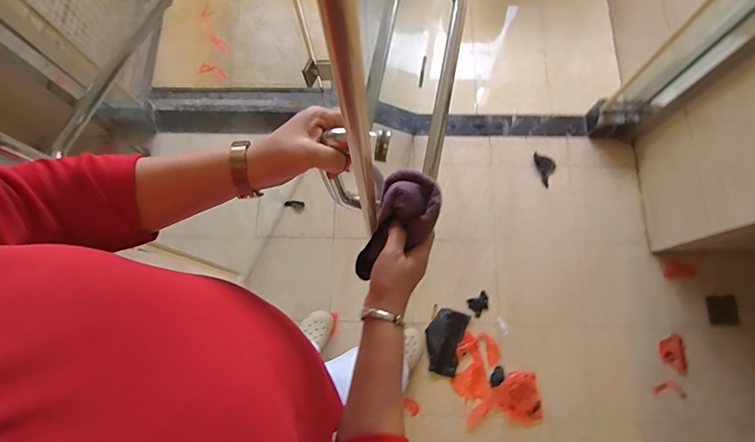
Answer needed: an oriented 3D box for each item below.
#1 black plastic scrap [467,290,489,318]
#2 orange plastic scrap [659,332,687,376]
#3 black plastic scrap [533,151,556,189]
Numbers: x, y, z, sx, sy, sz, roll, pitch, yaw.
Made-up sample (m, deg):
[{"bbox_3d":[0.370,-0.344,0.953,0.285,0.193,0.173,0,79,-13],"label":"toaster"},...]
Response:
[{"bbox_3d":[0.355,0.288,1.396,0.074,0.012,0.066,-30,85,-4],"label":"black plastic scrap"},{"bbox_3d":[1.038,0.461,1.422,0.089,0.035,0.135,13,76,4],"label":"orange plastic scrap"},{"bbox_3d":[0.635,-0.196,1.505,0.070,0.013,0.133,-18,75,-4],"label":"black plastic scrap"}]

